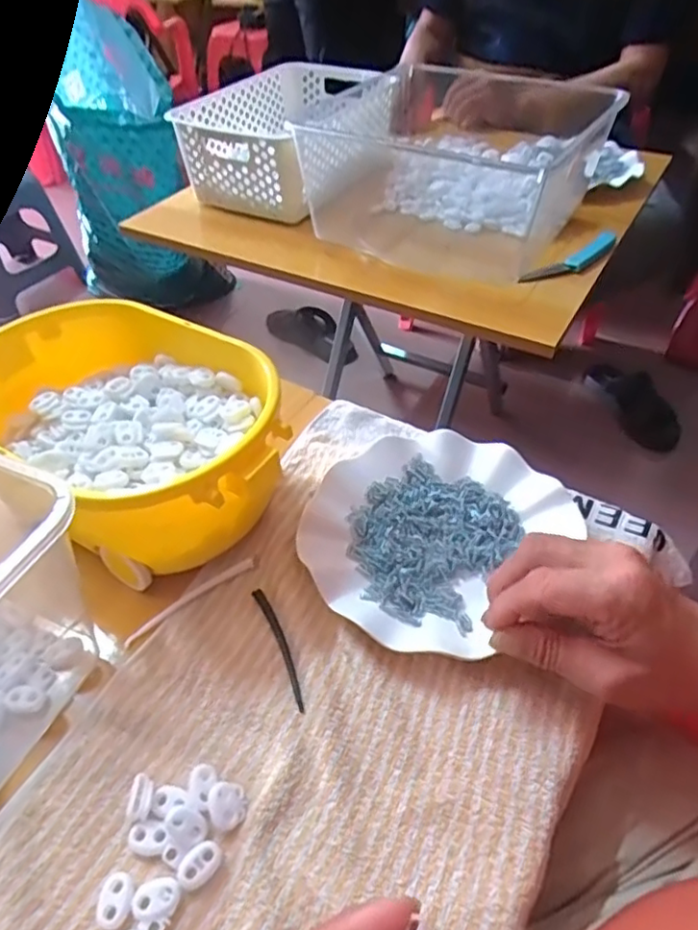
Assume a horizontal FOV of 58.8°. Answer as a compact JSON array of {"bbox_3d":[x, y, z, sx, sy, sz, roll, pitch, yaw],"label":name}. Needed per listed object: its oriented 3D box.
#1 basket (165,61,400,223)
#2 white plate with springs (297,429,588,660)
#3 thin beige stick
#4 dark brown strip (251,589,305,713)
[{"bbox_3d":[-0.069,-0.458,0.880,0.225,0.116,0.313,23,50,23],"label":"basket"},{"bbox_3d":[0.059,0.044,0.432,0.180,0.023,0.160,-31,51,-26],"label":"white plate with springs"},{"bbox_3d":[-0.103,0.087,0.405,0.095,0.005,0.010,-31,51,-26],"label":"thin beige stick"},{"bbox_3d":[-0.042,0.111,0.384,0.009,0.004,0.086,-19,47,-16],"label":"dark brown strip"}]

